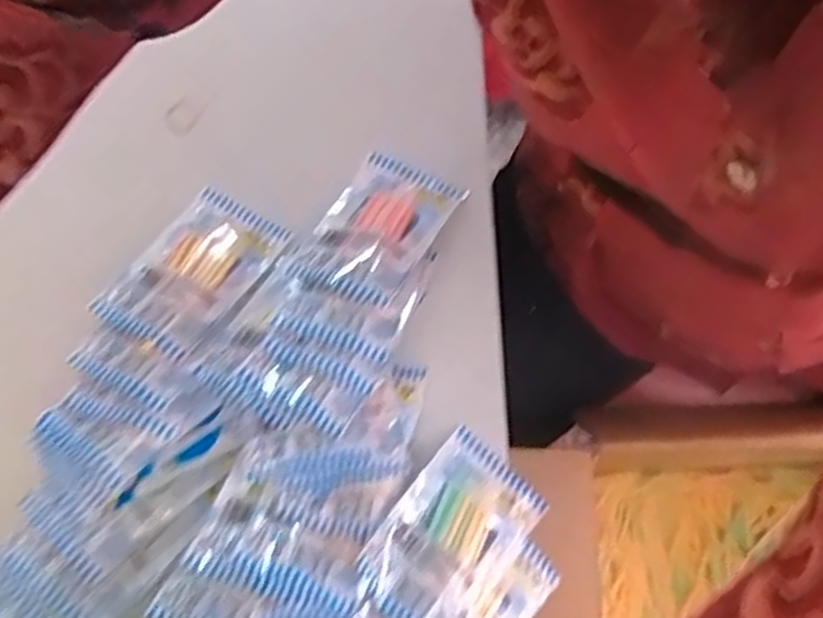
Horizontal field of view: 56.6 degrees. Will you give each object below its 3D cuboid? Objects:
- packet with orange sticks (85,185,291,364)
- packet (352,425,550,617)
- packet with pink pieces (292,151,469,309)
[{"bbox_3d":[-0.125,-0.023,0.440,0.063,0.006,0.106,27,56,11],"label":"packet with orange sticks"},{"bbox_3d":[0.021,0.116,0.395,0.063,0.005,0.104,42,54,7],"label":"packet"},{"bbox_3d":[-0.021,-0.049,0.446,0.065,0.011,0.102,21,54,19],"label":"packet with pink pieces"}]

